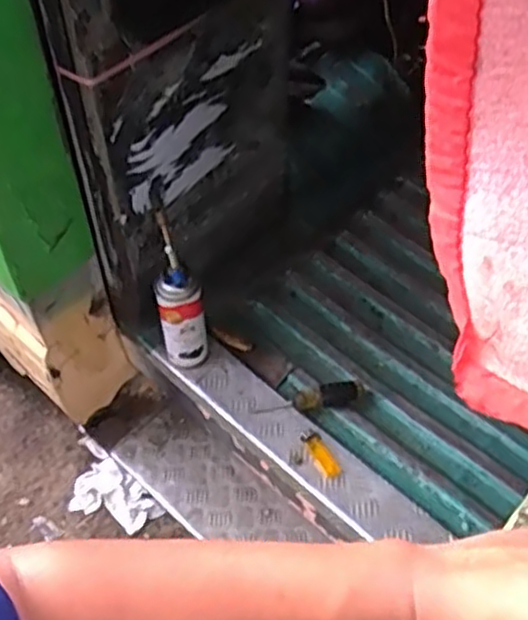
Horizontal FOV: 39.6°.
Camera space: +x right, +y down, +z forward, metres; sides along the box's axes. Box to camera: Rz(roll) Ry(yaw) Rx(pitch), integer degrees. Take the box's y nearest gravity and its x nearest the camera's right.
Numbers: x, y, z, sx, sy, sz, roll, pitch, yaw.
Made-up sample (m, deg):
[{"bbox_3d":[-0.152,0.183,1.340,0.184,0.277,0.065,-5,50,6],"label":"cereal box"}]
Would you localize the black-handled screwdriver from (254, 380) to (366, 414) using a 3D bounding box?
[{"bbox_3d":[0.073,0.136,1.127,0.163,0.034,0.035,-12,55,-6],"label":"black-handled screwdriver"}]

